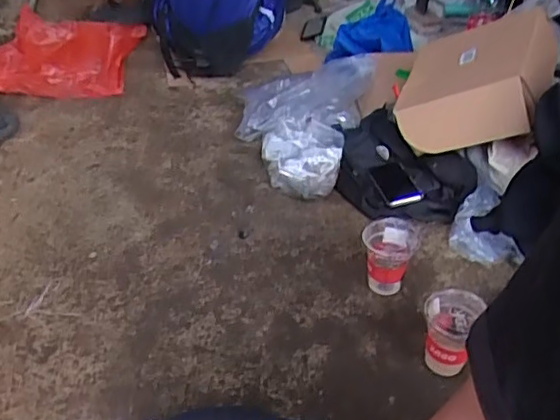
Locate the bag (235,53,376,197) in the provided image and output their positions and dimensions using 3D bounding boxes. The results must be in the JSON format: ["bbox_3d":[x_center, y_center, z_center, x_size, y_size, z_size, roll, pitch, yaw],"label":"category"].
[{"bbox_3d":[0.038,-0.221,1.395,0.285,0.122,0.491,10,38,12],"label":"bag"}]

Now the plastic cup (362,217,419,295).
[{"bbox_3d":[0.183,0.082,1.017,0.085,0.120,0.081,1,37,-1],"label":"plastic cup"}]

